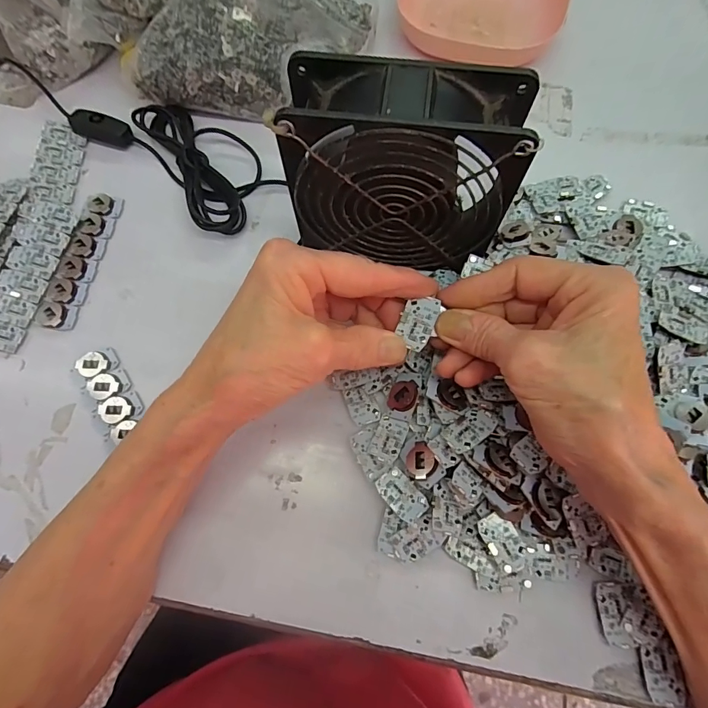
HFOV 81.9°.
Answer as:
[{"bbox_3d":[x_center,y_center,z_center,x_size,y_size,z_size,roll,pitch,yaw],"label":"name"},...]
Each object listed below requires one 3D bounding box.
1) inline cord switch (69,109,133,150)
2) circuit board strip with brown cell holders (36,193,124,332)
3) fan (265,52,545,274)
[{"bbox_3d":[-0.197,-0.176,0.318,0.047,0.019,0.018,20,73,8],"label":"inline cord switch"},{"bbox_3d":[-0.193,-0.068,0.290,0.026,0.006,0.106,9,71,5],"label":"circuit board strip with brown cell holders"},{"bbox_3d":[0.026,-0.096,0.233,0.116,0.119,0.041,8,71,4],"label":"fan"}]

